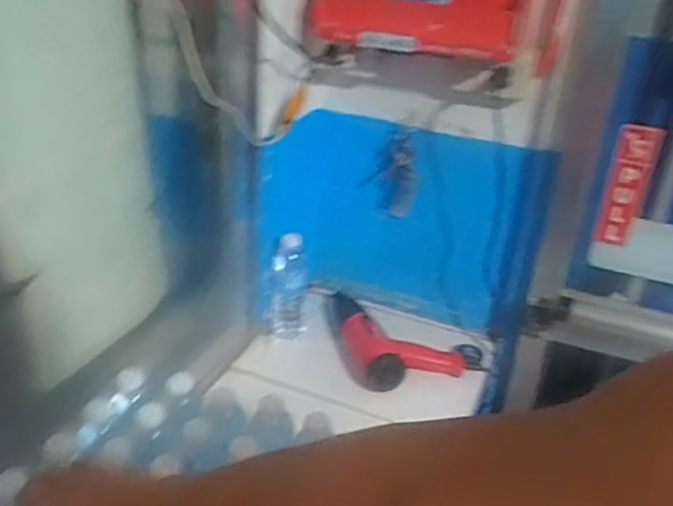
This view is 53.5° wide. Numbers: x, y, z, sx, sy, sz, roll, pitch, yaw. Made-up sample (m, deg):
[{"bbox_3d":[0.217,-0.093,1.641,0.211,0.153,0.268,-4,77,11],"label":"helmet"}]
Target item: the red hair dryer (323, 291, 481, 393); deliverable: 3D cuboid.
[{"bbox_3d":[0.116,0.131,1.252,0.263,0.079,0.273,-5,31,-16],"label":"red hair dryer"}]

